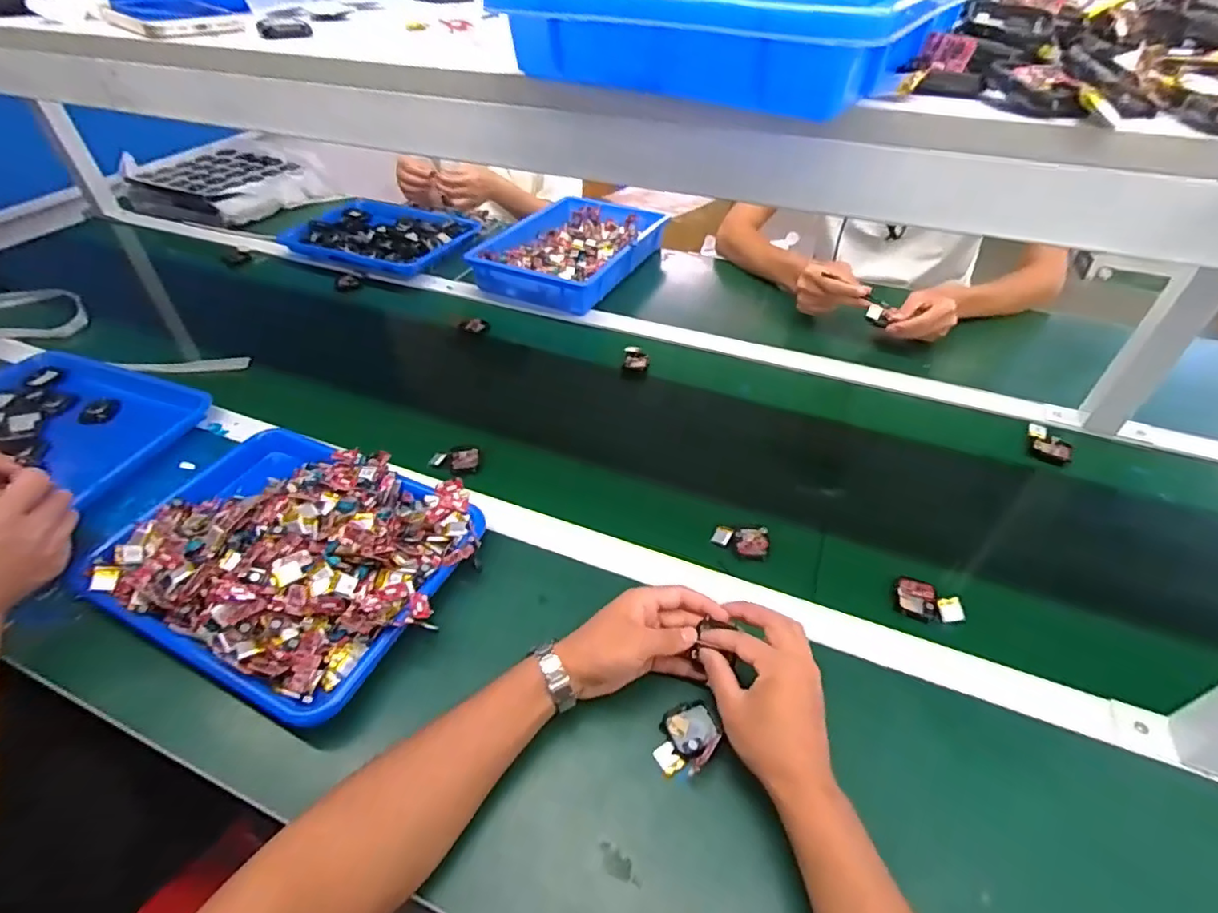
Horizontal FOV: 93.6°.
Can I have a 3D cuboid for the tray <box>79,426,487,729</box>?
[{"bbox_3d":[-0.320,0.082,0.578,0.347,0.073,0.265,20,47,19],"label":"tray"}]

